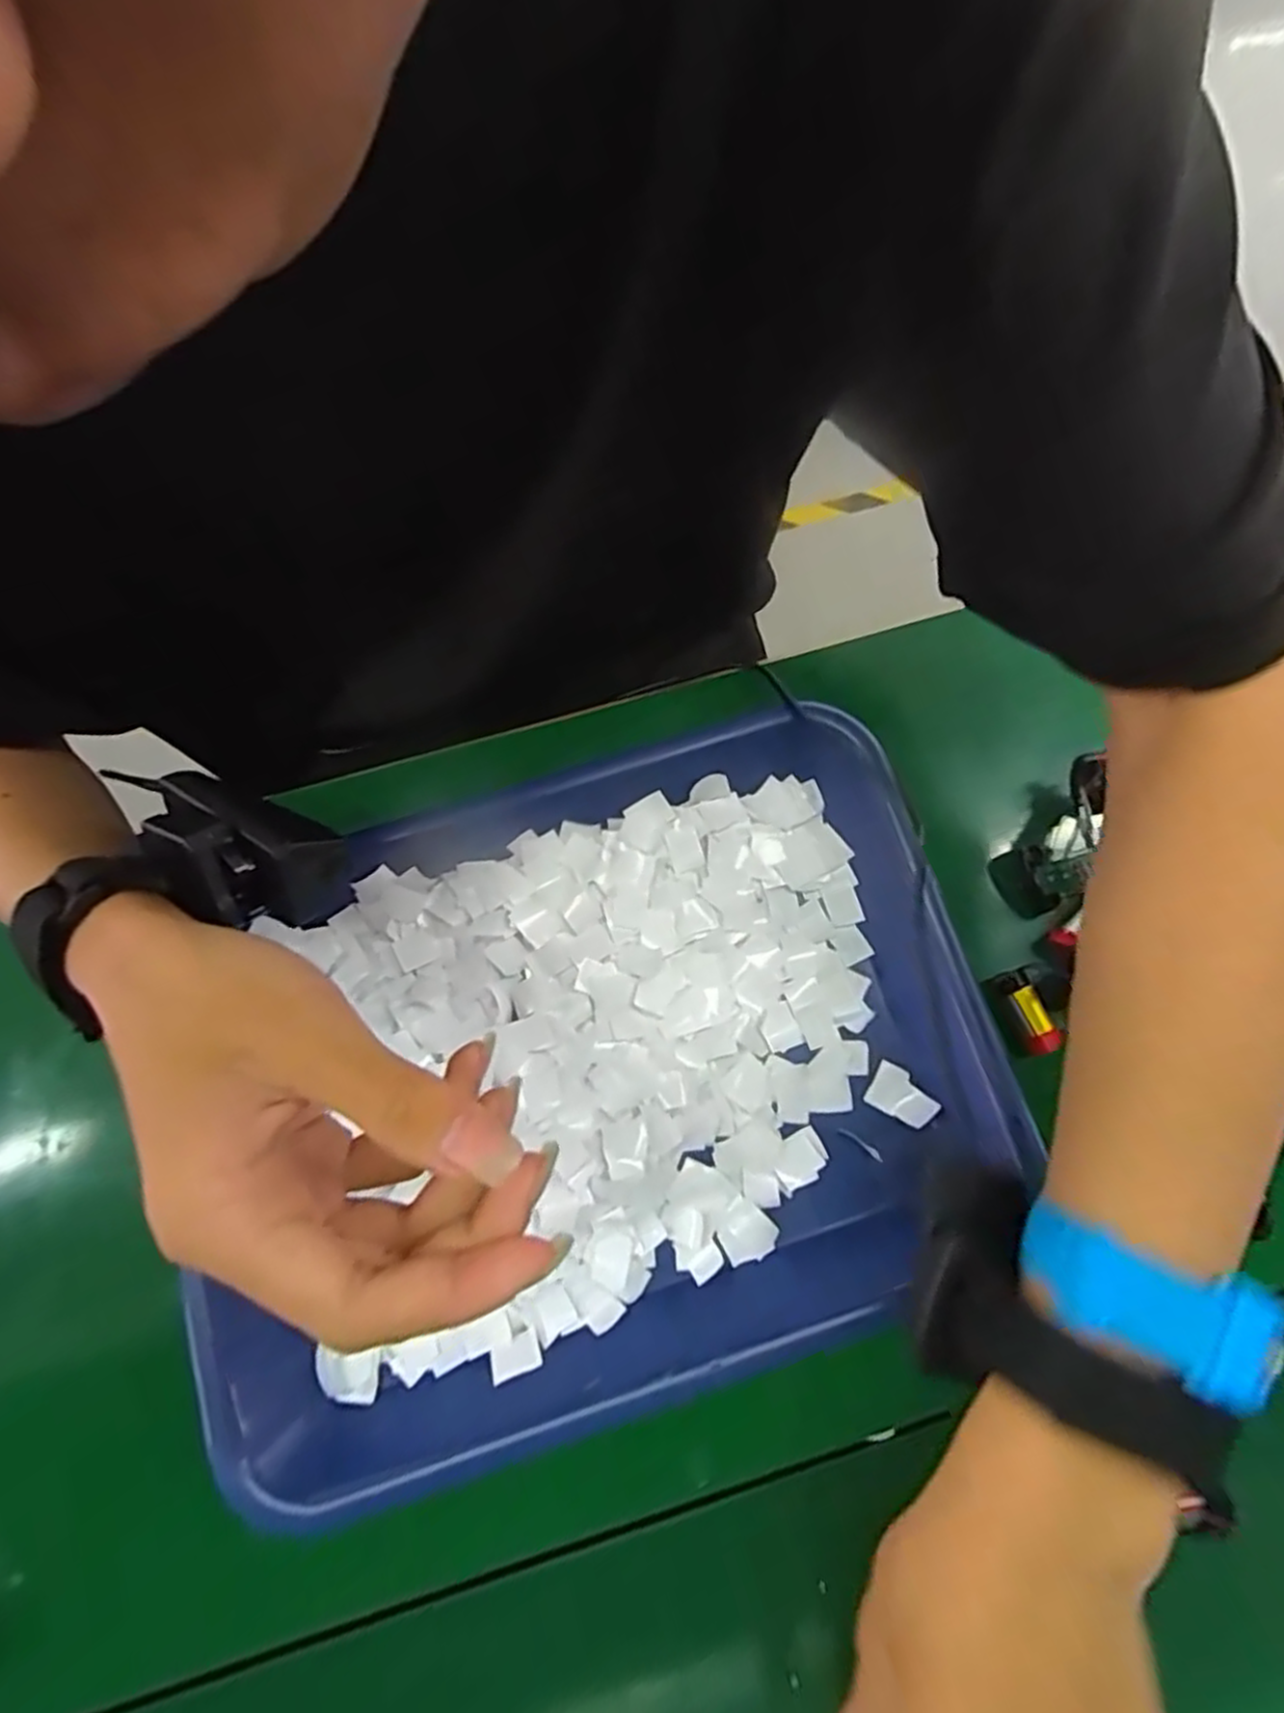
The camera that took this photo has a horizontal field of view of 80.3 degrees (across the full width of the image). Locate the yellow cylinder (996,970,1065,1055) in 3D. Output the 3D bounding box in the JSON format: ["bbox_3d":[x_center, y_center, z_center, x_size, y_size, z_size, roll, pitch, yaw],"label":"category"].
[{"bbox_3d":[0.173,0.069,0.341,0.011,0.013,0.037,-10,58,-2],"label":"yellow cylinder"}]

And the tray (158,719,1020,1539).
[{"bbox_3d":[-0.023,0.090,0.328,0.327,0.039,0.252,-17,75,-4],"label":"tray"}]

